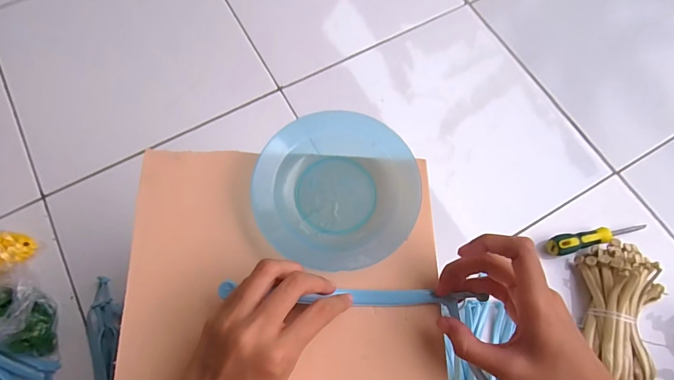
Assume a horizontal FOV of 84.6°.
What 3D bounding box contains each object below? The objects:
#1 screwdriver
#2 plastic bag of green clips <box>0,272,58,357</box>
[{"bbox_3d":[0.383,0.068,0.542,0.155,0.023,0.028,-12,71,-5],"label":"screwdriver"},{"bbox_3d":[-0.426,0.159,0.474,0.108,0.063,0.102,2,71,0],"label":"plastic bag of green clips"}]

